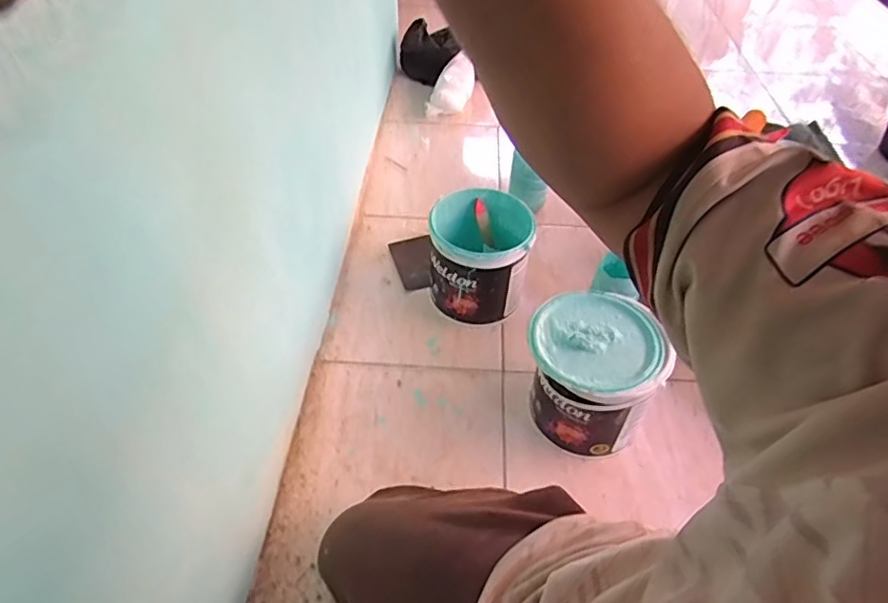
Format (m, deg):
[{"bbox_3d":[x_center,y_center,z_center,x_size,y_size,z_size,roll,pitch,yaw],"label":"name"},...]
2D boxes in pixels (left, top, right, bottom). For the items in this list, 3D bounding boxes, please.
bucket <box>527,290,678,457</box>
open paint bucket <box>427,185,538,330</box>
[{"bbox_3d":[0.189,0.115,0.803,0.152,0.181,0.143,1,47,-1],"label":"bucket"},{"bbox_3d":[0.054,-0.058,0.970,0.160,0.163,0.146,1,47,-1],"label":"open paint bucket"}]

